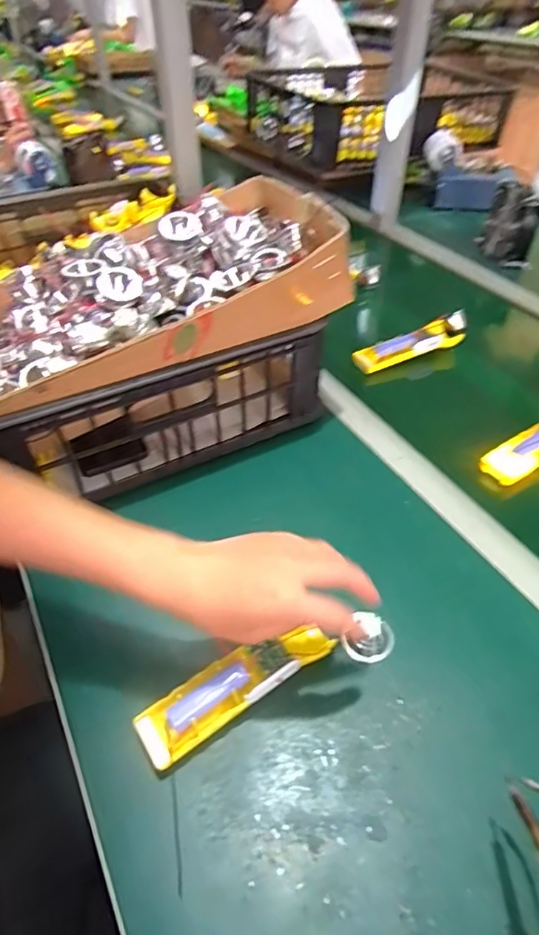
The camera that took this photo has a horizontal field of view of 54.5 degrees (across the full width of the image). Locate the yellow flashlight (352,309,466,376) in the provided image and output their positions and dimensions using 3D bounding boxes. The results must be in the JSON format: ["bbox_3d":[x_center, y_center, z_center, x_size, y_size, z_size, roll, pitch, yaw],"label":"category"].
[{"bbox_3d":[0.224,-0.187,0.785,0.207,0.030,0.049,-22,49,-20],"label":"yellow flashlight"}]

